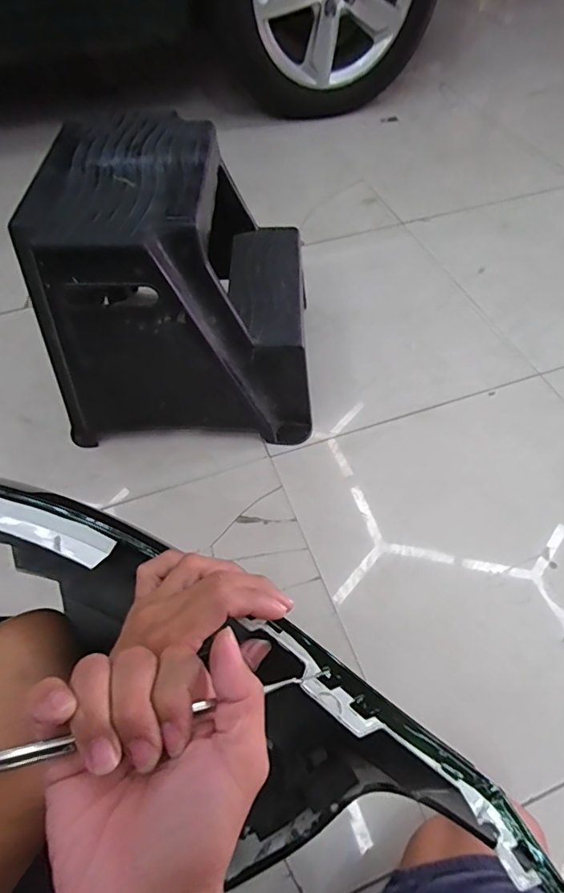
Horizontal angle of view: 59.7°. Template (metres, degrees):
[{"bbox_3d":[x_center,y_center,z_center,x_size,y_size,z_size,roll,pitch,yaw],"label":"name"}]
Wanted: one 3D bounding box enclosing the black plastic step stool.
[{"bbox_3d":[-0.169,-0.281,0.875,0.435,0.403,0.383,-1,55,0],"label":"black plastic step stool"}]

